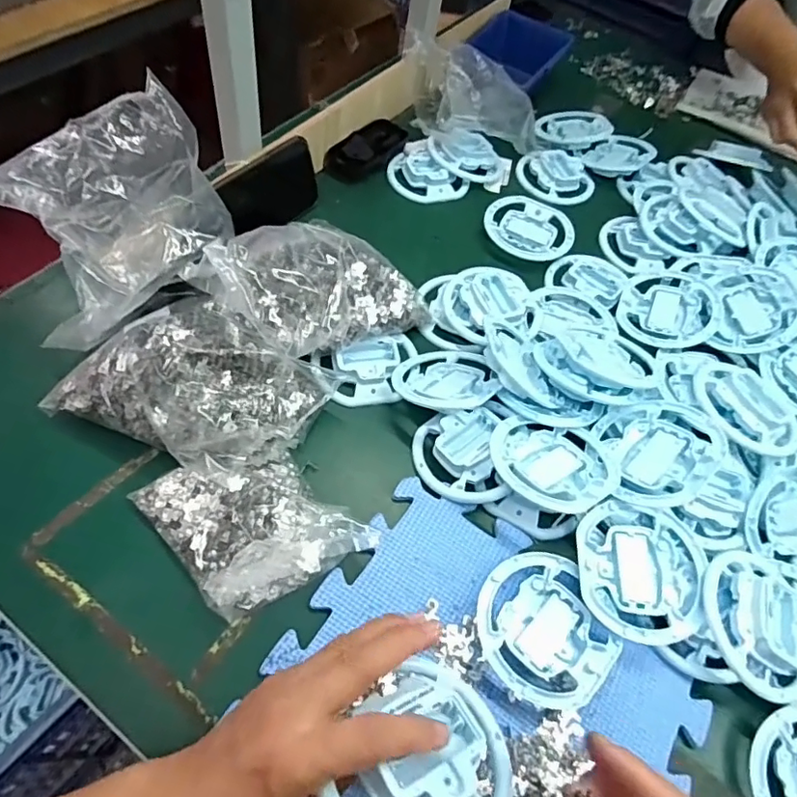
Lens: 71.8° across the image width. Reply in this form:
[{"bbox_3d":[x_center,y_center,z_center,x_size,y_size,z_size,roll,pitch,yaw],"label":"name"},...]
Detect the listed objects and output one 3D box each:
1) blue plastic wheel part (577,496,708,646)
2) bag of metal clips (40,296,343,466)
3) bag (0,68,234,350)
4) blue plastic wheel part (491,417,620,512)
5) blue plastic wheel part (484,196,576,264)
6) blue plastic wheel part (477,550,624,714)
[{"bbox_3d":[0.186,0.133,0.426,0.095,0.022,0.102,9,57,-1],"label":"blue plastic wheel part"},{"bbox_3d":[-0.171,-0.013,0.469,0.200,0.062,0.141,26,59,9],"label":"bag of metal clips"},{"bbox_3d":[-0.230,-0.149,0.453,0.174,0.136,0.092,-37,69,-23],"label":"bag"},{"bbox_3d":[0.126,0.056,0.452,0.102,0.015,0.091,13,38,0],"label":"blue plastic wheel part"},{"bbox_3d":[0.159,-0.208,0.661,0.104,0.017,0.094,21,58,6],"label":"blue plastic wheel part"},{"bbox_3d":[0.104,0.172,0.408,0.092,0.025,0.107,-18,62,-18],"label":"blue plastic wheel part"}]

